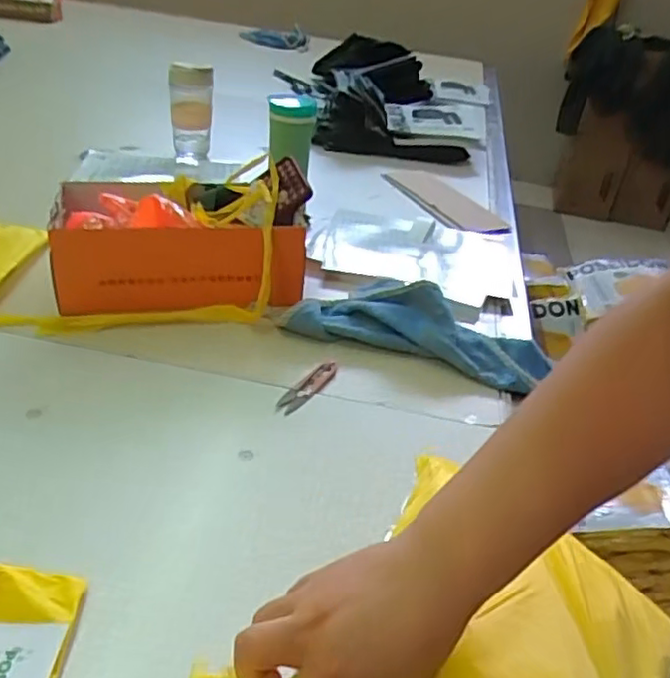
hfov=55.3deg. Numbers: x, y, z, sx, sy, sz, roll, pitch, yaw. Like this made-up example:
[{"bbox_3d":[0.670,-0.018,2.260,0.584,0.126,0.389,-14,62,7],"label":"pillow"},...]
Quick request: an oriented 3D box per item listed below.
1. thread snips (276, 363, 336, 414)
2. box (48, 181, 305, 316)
[{"bbox_3d":[-0.028,0.052,0.706,0.023,0.008,0.103,25,37,25],"label":"thread snips"},{"bbox_3d":[-0.197,-0.121,0.829,0.299,0.126,0.142,-2,34,-14],"label":"box"}]

